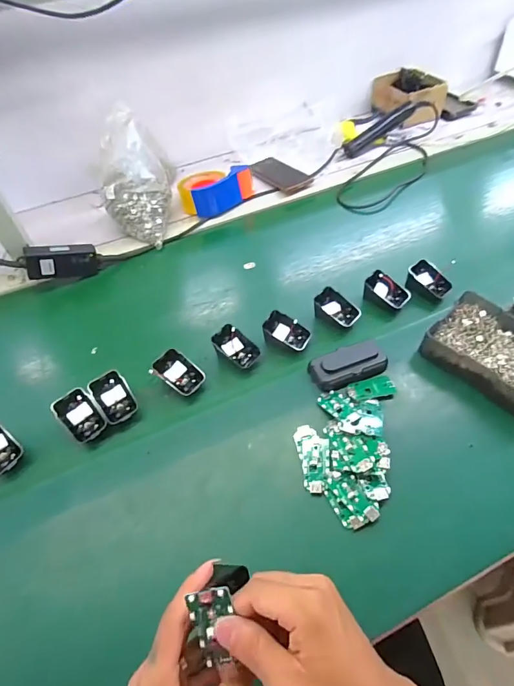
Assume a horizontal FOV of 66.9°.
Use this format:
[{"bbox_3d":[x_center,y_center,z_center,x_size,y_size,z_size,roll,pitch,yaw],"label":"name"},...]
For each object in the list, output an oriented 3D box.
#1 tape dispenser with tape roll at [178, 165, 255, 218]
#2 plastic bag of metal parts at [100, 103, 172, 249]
[{"bbox_3d":[-0.089,-0.328,0.817,0.154,0.062,0.096,-20,53,-10],"label":"tape dispenser with tape roll"},{"bbox_3d":[-0.228,-0.294,0.720,0.102,0.180,0.106,13,55,15],"label":"plastic bag of metal parts"}]

